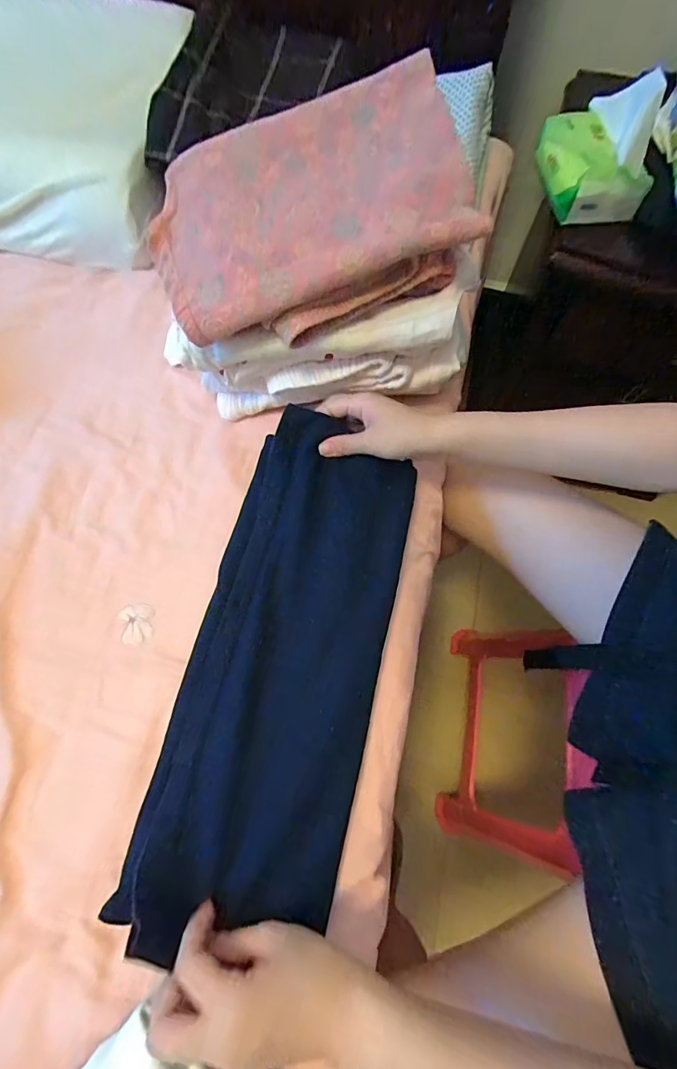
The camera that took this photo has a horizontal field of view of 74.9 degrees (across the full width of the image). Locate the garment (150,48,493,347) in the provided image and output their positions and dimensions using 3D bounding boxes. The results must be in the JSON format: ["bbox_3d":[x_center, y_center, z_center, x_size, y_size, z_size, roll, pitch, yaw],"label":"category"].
[{"bbox_3d":[-0.029,-0.286,0.375,0.268,0.080,0.205,-15,71,-7],"label":"garment"}]

